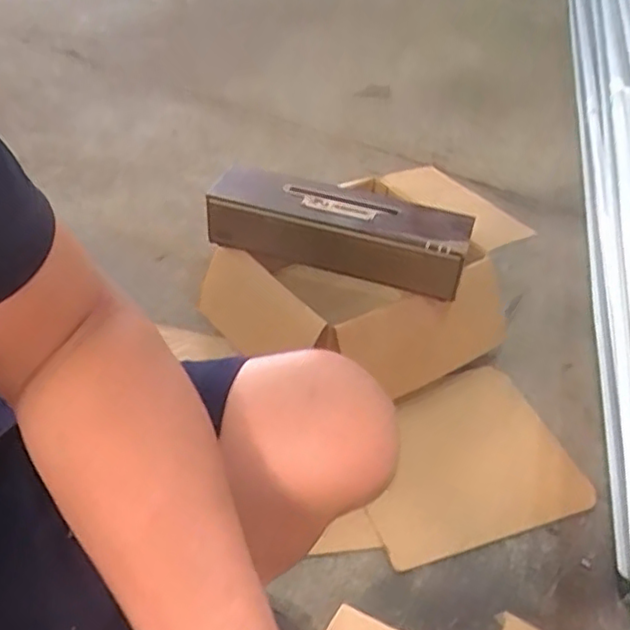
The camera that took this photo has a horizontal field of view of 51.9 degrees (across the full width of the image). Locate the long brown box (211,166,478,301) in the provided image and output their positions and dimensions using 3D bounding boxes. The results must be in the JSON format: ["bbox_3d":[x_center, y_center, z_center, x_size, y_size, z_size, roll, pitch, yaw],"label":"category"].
[{"bbox_3d":[0.027,-0.128,0.949,0.387,0.089,0.112,14,42,10],"label":"long brown box"}]

